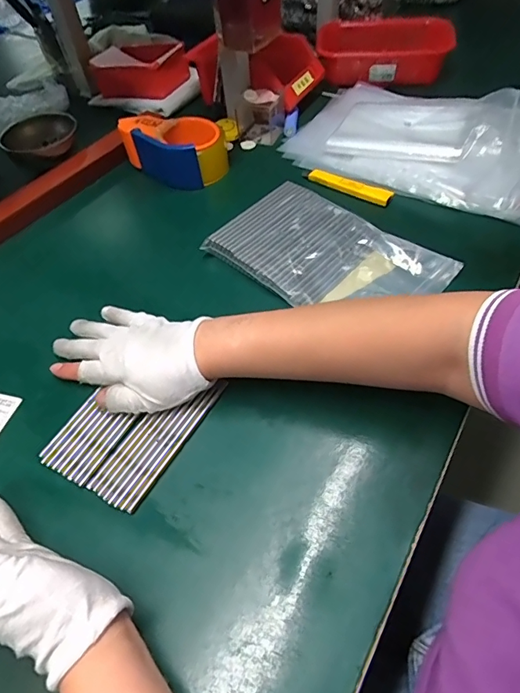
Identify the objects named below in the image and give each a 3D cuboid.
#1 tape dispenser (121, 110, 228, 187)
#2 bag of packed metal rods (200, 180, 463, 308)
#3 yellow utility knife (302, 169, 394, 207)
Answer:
[{"bbox_3d":[-0.122,-0.274,0.620,0.141,0.063,0.075,19,56,18],"label":"tape dispenser"},{"bbox_3d":[0.072,-0.103,0.487,0.238,0.024,0.140,34,61,26],"label":"bag of packed metal rods"},{"bbox_3d":[0.111,-0.210,0.576,0.128,0.012,0.022,28,59,23],"label":"yellow utility knife"}]

